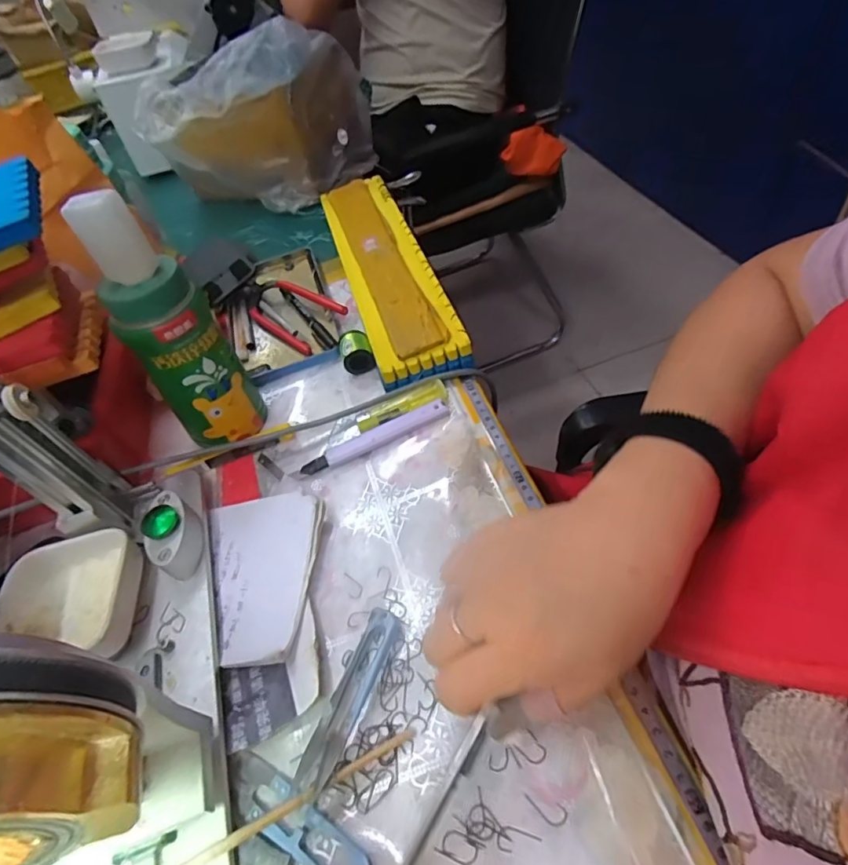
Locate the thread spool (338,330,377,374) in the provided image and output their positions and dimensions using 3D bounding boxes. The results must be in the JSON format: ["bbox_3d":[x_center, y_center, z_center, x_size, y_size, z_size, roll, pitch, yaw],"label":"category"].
[{"bbox_3d":[-0.060,-0.071,0.460,0.026,0.023,0.035,-19,51,-3],"label":"thread spool"}]

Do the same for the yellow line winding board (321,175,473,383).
[{"bbox_3d":[-0.041,-0.171,0.528,0.076,0.027,0.310,-18,51,-3],"label":"yellow line winding board"}]

